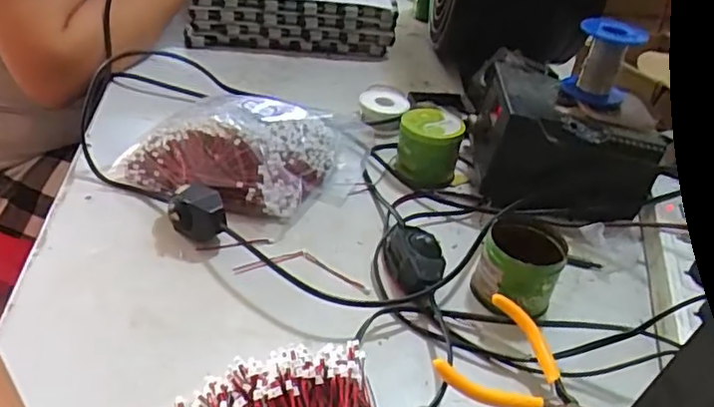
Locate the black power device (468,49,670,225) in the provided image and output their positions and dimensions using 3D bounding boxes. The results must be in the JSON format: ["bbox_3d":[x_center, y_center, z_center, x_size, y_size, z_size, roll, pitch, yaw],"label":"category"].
[{"bbox_3d":[0.183,-0.054,0.546,0.139,0.102,0.136,6,35,-3],"label":"black power device"}]

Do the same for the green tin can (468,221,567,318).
[{"bbox_3d":[0.115,0.047,0.435,0.057,0.047,0.068,18,36,14],"label":"green tin can"}]

